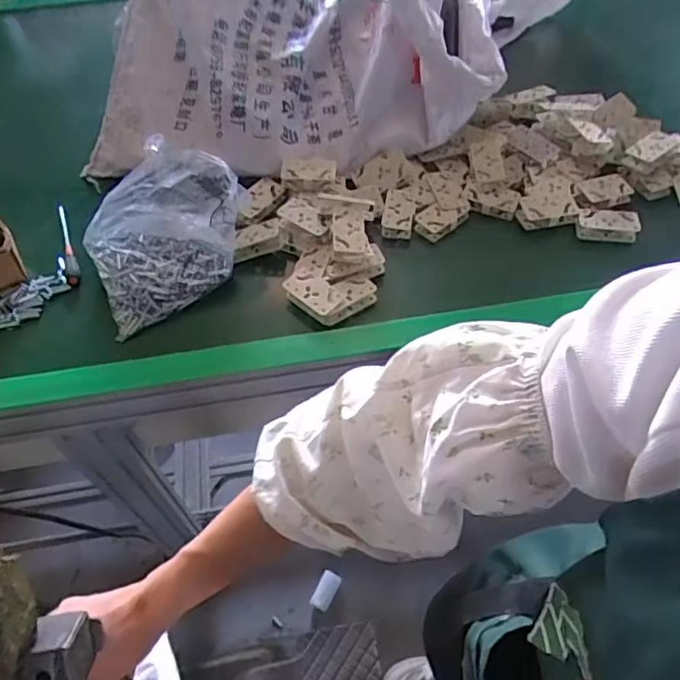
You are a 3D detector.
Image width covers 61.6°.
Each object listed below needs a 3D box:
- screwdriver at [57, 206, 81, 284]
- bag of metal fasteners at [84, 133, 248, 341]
[{"bbox_3d":[-0.392,-0.142,0.817,0.019,0.019,0.172,-19,55,-11],"label":"screwdriver"},{"bbox_3d":[-0.237,-0.150,0.749,0.212,0.102,0.195,-30,58,-18],"label":"bag of metal fasteners"}]

